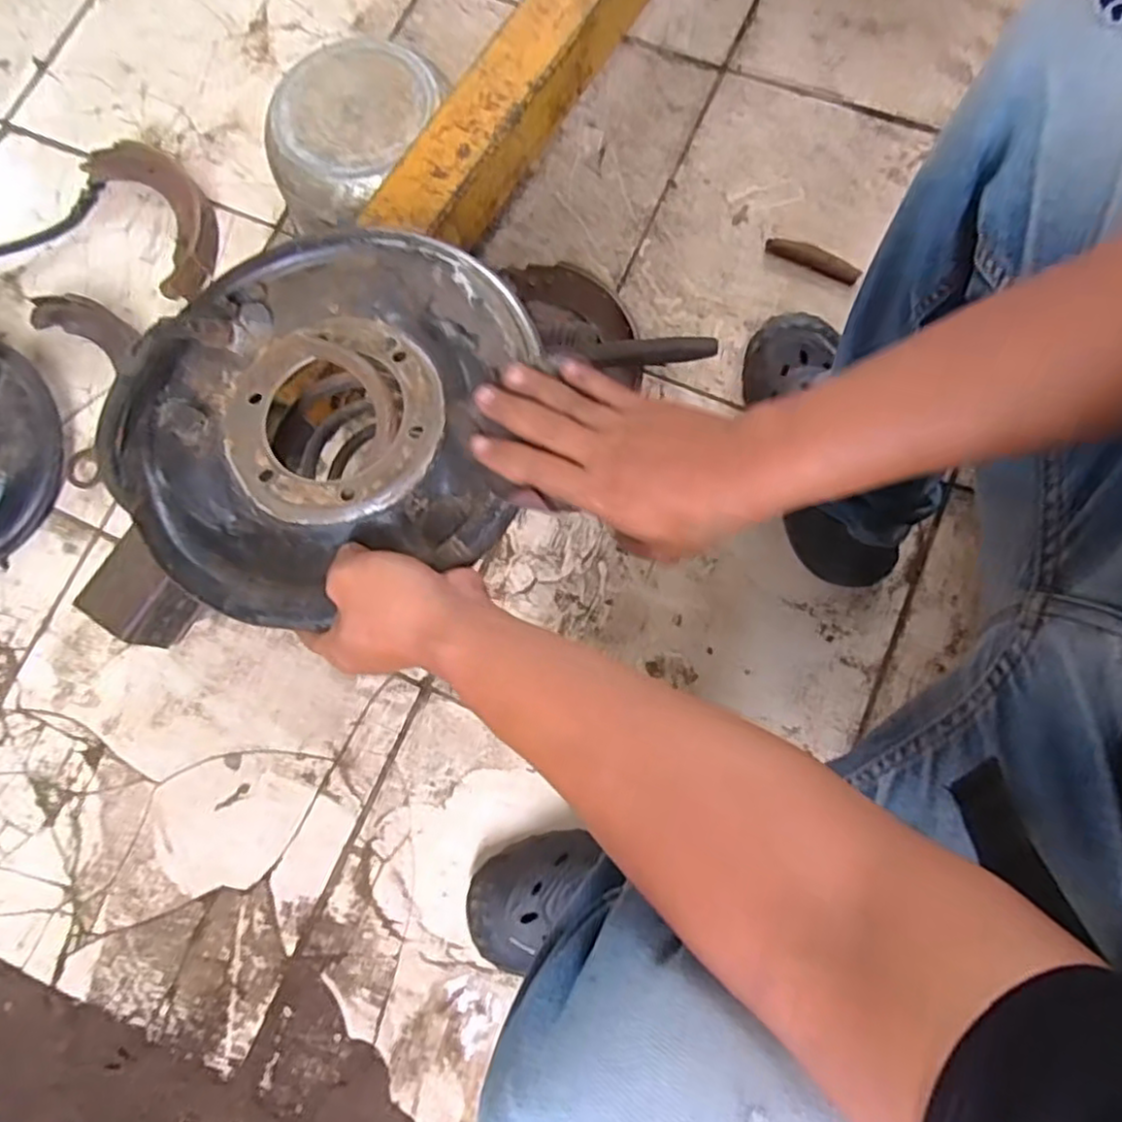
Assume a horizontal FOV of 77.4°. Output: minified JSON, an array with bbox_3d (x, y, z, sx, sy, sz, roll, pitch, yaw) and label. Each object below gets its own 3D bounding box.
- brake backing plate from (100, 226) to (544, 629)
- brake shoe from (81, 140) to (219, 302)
[{"bbox_3d":[-0.143,-0.092,0.437,0.243,0.049,0.259,0,79,1],"label":"brake backing plate"},{"bbox_3d":[-0.472,-0.412,0.831,0.106,0.038,0.221,-32,80,-5],"label":"brake shoe"}]

